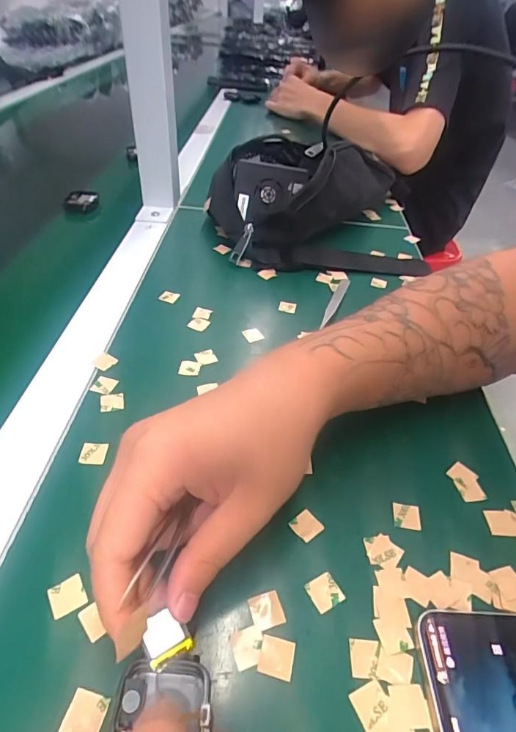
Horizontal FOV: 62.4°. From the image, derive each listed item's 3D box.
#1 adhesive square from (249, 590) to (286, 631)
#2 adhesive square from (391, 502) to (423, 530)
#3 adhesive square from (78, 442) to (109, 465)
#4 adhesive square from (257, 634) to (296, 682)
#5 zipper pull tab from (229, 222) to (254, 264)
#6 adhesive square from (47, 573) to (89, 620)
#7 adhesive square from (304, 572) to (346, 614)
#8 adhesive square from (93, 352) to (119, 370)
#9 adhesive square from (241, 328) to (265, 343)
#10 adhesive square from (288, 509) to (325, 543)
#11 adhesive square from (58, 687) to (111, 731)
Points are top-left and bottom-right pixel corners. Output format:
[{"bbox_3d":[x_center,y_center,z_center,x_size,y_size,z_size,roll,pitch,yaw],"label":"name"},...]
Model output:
[{"bbox_3d":[0.004,0.117,0.206,0.015,0.004,0.015,-9,44,-16],"label":"adhesive square"},{"bbox_3d":[0.087,0.088,0.250,0.015,0.004,0.016,6,43,6],"label":"adhesive square"},{"bbox_3d":[-0.102,0.054,0.265,0.015,0.004,0.015,6,47,-3],"label":"adhesive square"},{"bbox_3d":[0.009,0.130,0.192,0.015,0.004,0.016,12,42,7],"label":"adhesive square"},{"bbox_3d":[-0.017,-0.127,0.443,0.011,0.043,0.008,29,6,23],"label":"zipper pull tab"},{"bbox_3d":[-0.091,0.109,0.203,0.015,0.004,0.016,-22,49,-27],"label":"adhesive square"},{"bbox_3d":[0.034,0.114,0.215,0.015,0.004,0.015,-21,48,-23],"label":"adhesive square"},{"bbox_3d":[-0.116,-0.004,0.325,0.015,0.004,0.015,26,46,21],"label":"adhesive square"},{"bbox_3d":[-0.005,-0.027,0.365,0.015,0.004,0.017,-20,48,-26],"label":"adhesive square"},{"bbox_3d":[0.028,0.089,0.239,0.015,0.004,0.016,-25,50,-30],"label":"adhesive square"},{"bbox_3d":[-0.070,0.141,0.172,0.016,0.004,0.015,11,42,6],"label":"adhesive square"}]

